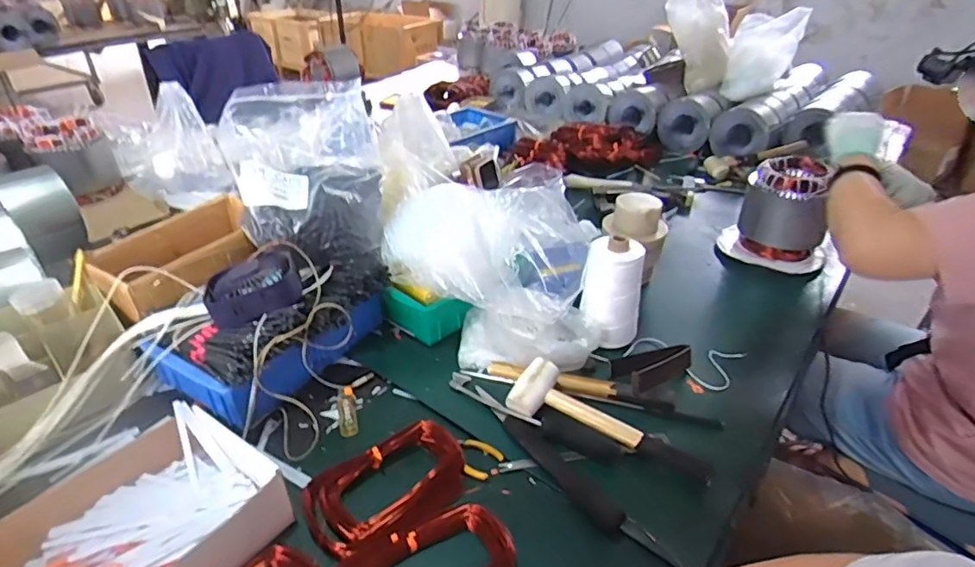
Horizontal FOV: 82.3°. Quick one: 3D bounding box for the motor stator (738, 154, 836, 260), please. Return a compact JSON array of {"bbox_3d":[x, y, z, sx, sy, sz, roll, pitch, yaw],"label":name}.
[{"bbox_3d":[0.586,-0.141,1.098,0.157,0.161,0.148,19,37,24],"label":"motor stator"}]

